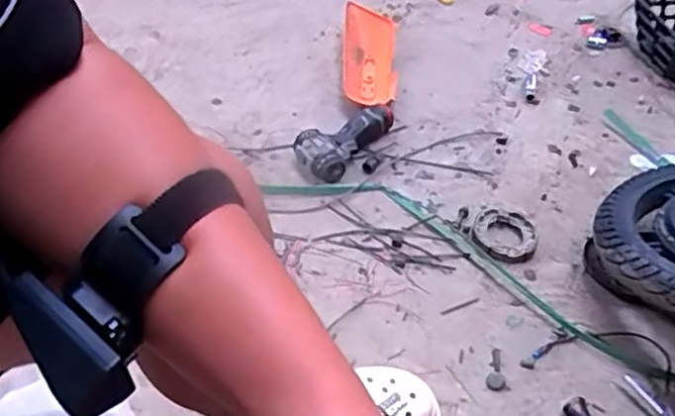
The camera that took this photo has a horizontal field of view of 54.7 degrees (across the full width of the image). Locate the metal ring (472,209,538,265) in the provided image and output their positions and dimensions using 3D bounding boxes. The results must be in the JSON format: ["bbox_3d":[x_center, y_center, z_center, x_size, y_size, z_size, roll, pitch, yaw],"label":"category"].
[{"bbox_3d":[0.277,0.044,1.076,0.104,0.016,0.105,1,46,-1],"label":"metal ring"}]

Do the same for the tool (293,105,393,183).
[{"bbox_3d":[0.013,-0.130,1.211,0.112,0.054,0.202,31,52,26],"label":"tool"}]

